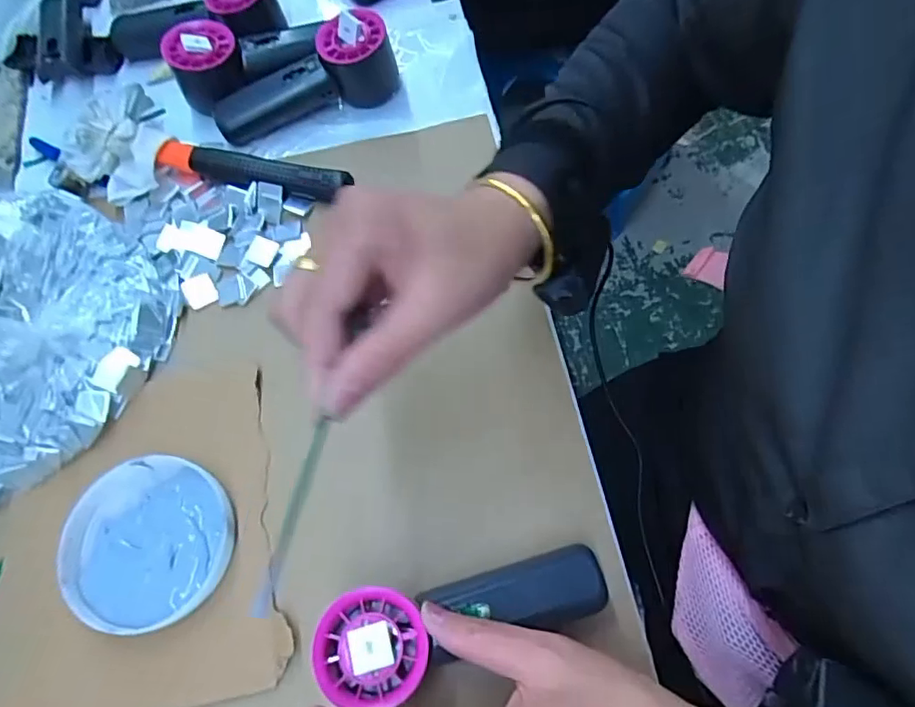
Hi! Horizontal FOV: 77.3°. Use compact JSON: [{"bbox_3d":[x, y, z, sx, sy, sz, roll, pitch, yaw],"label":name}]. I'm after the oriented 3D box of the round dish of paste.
[{"bbox_3d":[-0.189,0.116,0.354,0.095,0.022,0.098,-1,68,3],"label":"round dish of paste"}]

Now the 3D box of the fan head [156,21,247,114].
[{"bbox_3d":[-0.209,-0.240,0.482,0.058,0.054,0.052,-25,68,-7],"label":"fan head"}]

